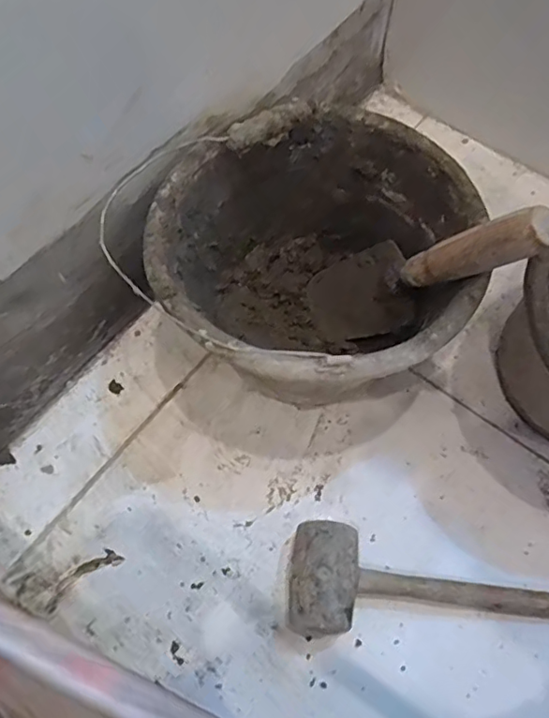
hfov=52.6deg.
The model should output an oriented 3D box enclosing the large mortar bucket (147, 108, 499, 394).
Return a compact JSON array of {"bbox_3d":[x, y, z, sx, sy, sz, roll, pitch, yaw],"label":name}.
[{"bbox_3d":[0.039,-0.069,0.544,0.274,0.208,0.254,0,67,0],"label":"large mortar bucket"}]

